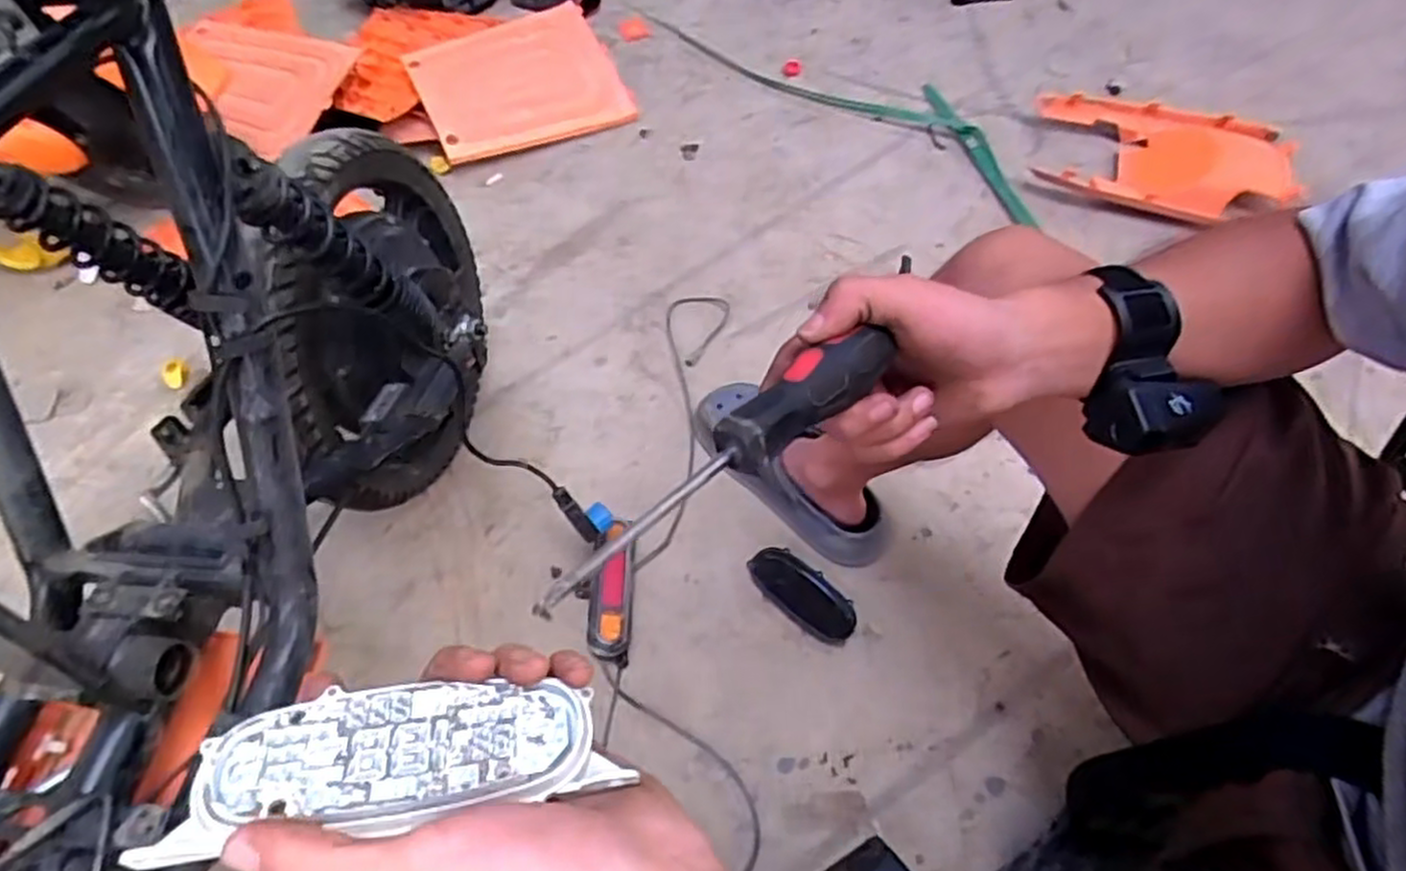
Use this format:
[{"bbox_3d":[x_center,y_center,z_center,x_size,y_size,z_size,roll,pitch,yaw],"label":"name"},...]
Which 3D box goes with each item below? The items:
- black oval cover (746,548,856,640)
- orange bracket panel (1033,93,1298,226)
[{"bbox_3d":[0.109,0.173,0.831,0.131,0.017,0.058,33,63,22],"label":"black oval cover"},{"bbox_3d":[0.745,-0.456,1.230,0.382,0.042,0.304,15,58,13],"label":"orange bracket panel"}]

